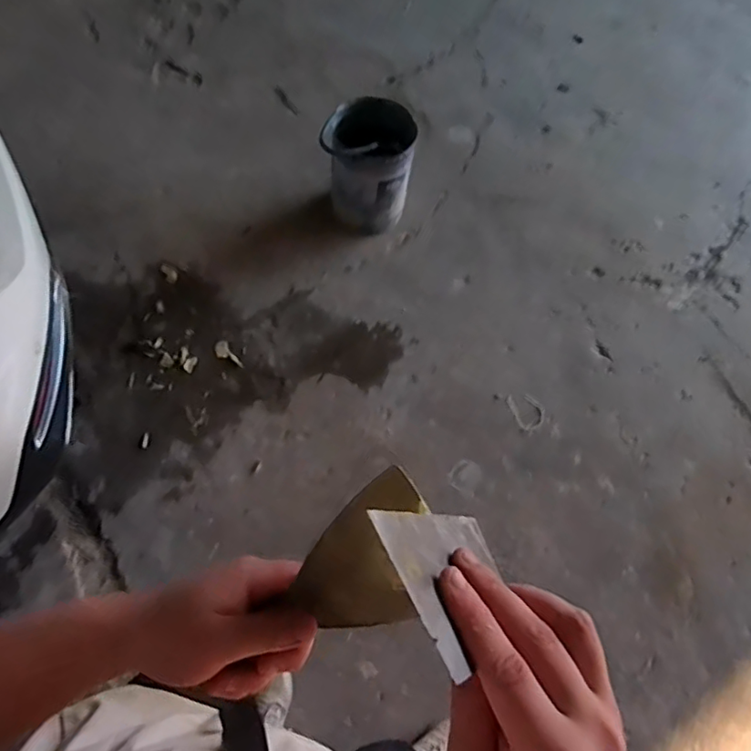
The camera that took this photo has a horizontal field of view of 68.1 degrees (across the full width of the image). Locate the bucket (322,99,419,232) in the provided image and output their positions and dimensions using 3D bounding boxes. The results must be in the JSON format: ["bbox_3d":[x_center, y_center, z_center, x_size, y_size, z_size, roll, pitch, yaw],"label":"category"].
[{"bbox_3d":[-0.026,-0.686,1.849,0.276,0.406,0.246,9,65,-4],"label":"bucket"}]

